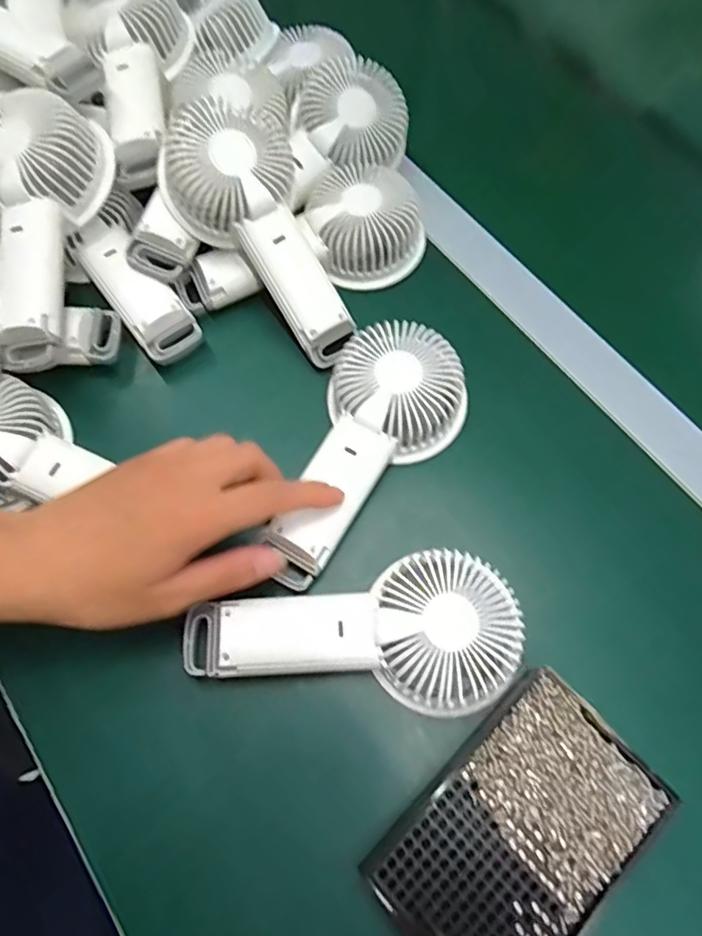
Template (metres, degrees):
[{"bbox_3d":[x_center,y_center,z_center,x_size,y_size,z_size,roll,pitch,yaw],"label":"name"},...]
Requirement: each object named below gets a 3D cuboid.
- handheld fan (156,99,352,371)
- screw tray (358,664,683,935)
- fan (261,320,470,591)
[{"bbox_3d":[-0.050,-0.157,0.393,0.093,0.050,0.177,-33,96,-12],"label":"handheld fan"},{"bbox_3d":[0.085,0.179,0.288,0.134,0.009,0.088,-42,73,-15],"label":"screw tray"},{"bbox_3d":[0.007,-0.009,0.360,0.080,0.038,0.169,29,77,12],"label":"fan"}]

